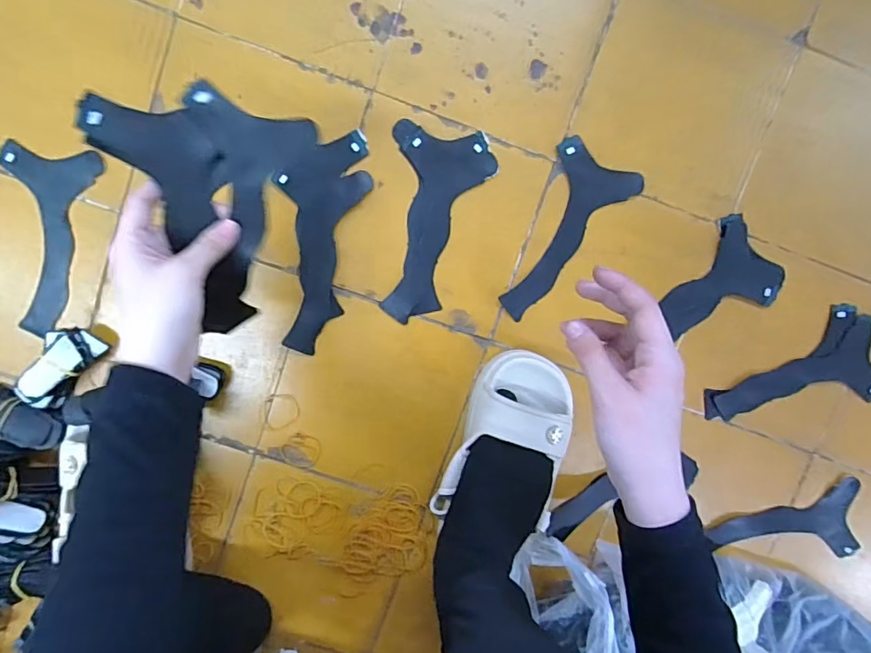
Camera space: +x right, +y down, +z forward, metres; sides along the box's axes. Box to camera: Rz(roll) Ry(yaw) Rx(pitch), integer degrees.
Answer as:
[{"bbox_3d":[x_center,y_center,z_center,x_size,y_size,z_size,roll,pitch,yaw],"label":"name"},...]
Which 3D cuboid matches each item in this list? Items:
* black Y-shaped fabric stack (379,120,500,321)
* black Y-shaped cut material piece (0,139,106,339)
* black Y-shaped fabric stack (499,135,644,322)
[{"bbox_3d":[0.004,-0.106,0.525,0.101,0.007,0.198,4,97,-4],"label":"black Y-shaped fabric stack"},{"bbox_3d":[-0.411,-0.093,0.509,0.090,0.007,0.193,19,96,-6],"label":"black Y-shaped cut material piece"},{"bbox_3d":[0.132,-0.097,0.534,0.093,0.016,0.191,31,94,-8],"label":"black Y-shaped fabric stack"}]

